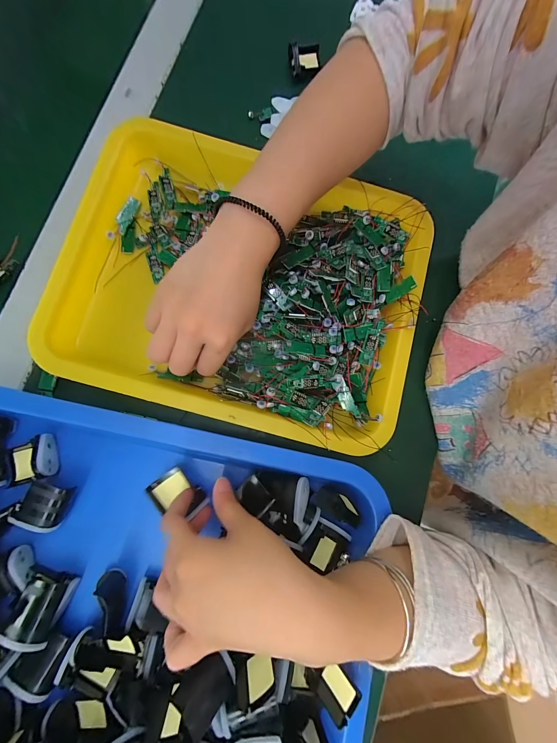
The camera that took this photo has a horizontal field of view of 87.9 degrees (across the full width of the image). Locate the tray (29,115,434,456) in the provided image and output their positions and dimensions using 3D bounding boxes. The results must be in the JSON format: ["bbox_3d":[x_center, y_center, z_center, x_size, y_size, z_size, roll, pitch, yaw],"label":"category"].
[{"bbox_3d":[-0.042,-0.085,0.281,0.355,0.043,0.257,15,81,-1],"label":"tray"}]

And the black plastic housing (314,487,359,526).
[{"bbox_3d":[0.054,0.122,0.262,0.040,0.012,0.023,27,79,5],"label":"black plastic housing"}]

